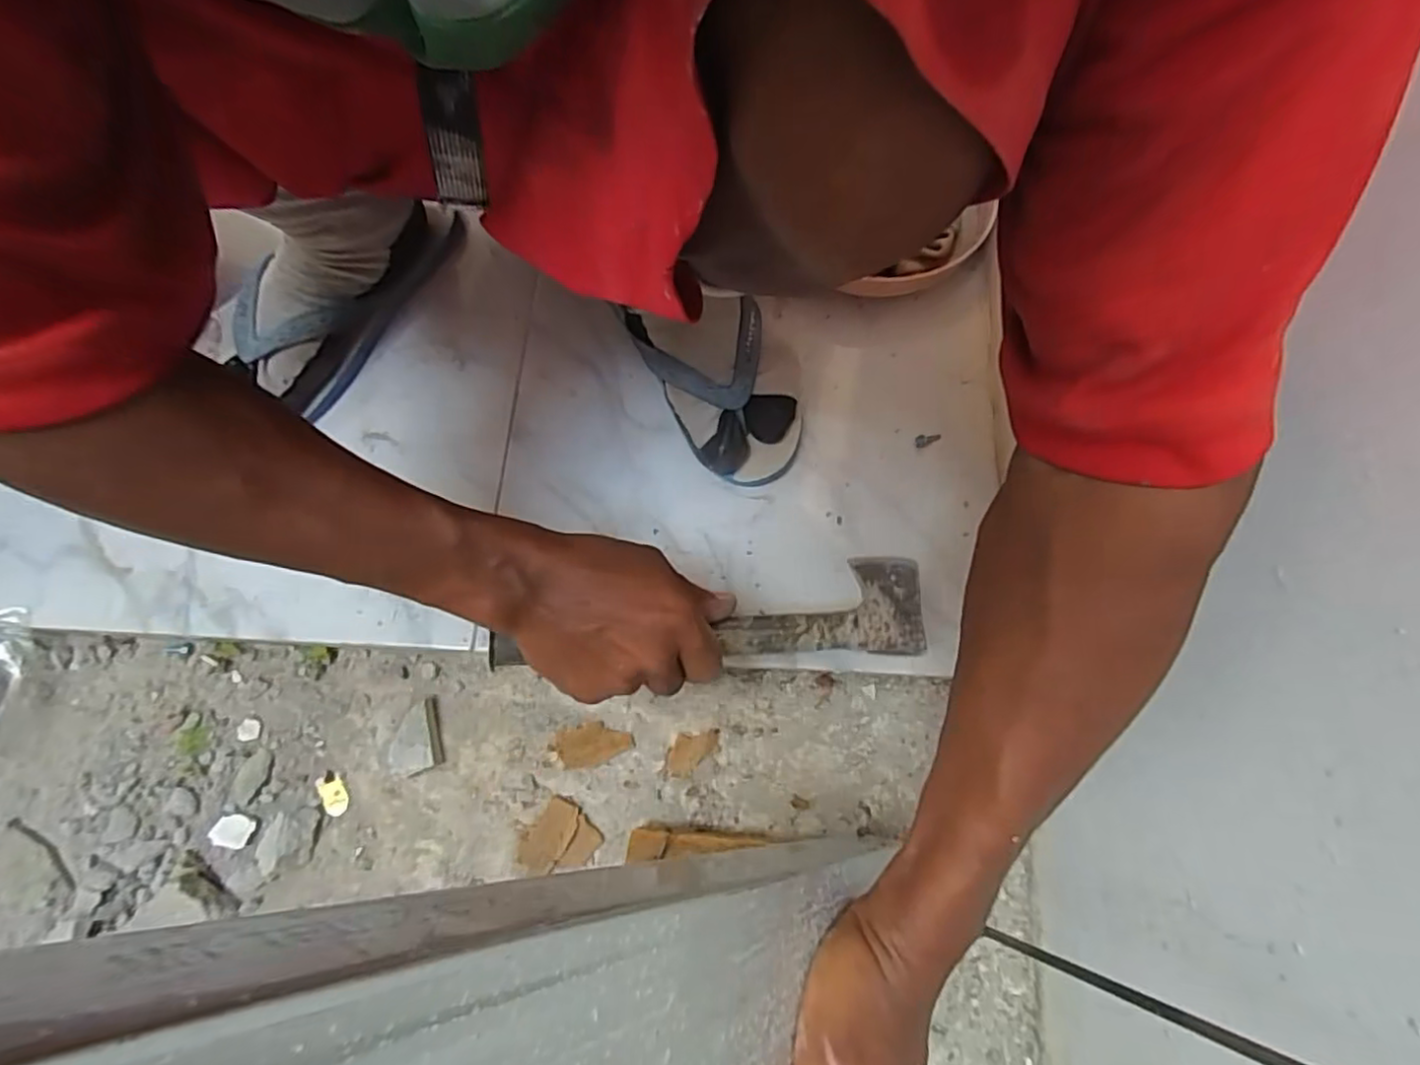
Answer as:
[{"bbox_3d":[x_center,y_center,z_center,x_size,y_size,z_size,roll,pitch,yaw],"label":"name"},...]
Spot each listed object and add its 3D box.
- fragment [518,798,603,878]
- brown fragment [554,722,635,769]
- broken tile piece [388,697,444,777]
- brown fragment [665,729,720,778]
[{"bbox_3d":[-0.099,0.206,0.430,0.044,0.006,0.049,32,76,11],"label":"fragment"},{"bbox_3d":[-0.081,0.146,0.451,0.053,0.006,0.028,-11,72,-1],"label":"brown fragment"},{"bbox_3d":[-0.206,0.142,0.450,0.035,0.018,0.048,-15,72,-3],"label":"broken tile piece"},{"bbox_3d":[-0.013,0.149,0.448,0.042,0.004,0.024,-40,75,-10],"label":"brown fragment"}]

